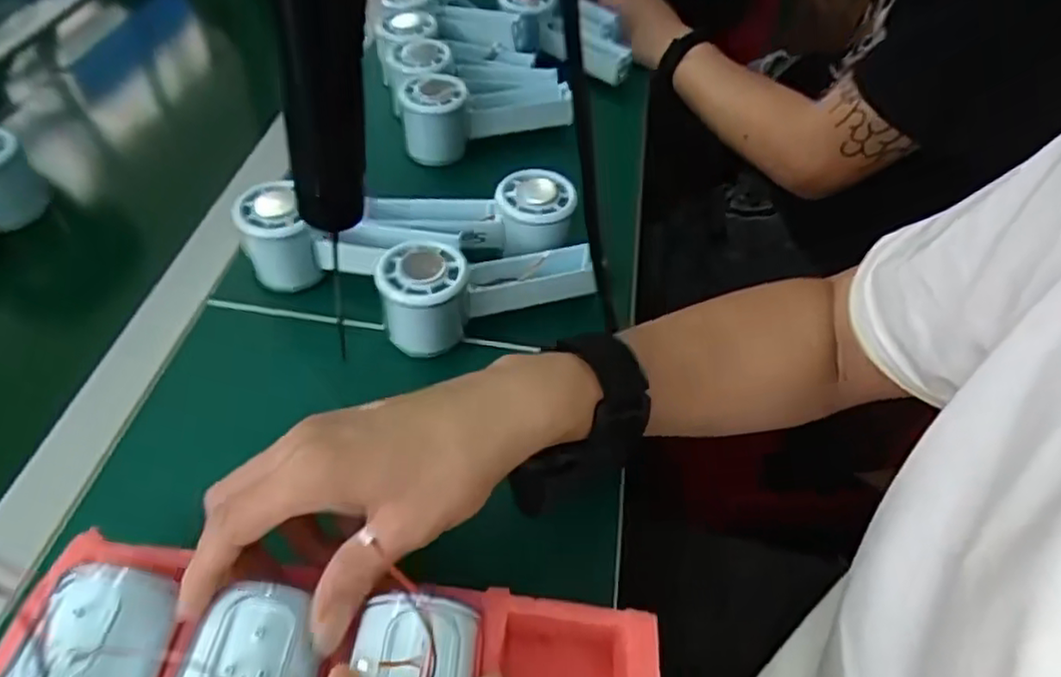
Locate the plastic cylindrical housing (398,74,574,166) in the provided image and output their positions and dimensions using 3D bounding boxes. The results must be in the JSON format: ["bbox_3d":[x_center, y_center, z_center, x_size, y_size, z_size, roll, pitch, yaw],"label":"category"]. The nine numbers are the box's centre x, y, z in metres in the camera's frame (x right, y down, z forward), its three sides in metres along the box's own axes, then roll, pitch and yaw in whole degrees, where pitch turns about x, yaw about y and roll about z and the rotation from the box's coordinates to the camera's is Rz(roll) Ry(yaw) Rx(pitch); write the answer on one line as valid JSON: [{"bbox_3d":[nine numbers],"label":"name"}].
[{"bbox_3d":[-0.041,-0.204,0.615,0.151,0.055,0.055,-15,52,-15],"label":"plastic cylindrical housing"}]

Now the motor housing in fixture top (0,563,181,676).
[{"bbox_3d":[-0.175,0.122,0.272,0.049,0.018,0.059,3,49,0],"label":"motor housing in fixture top"}]

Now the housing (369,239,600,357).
[{"bbox_3d":[-0.029,-0.038,0.466,0.148,0.060,0.058,-21,53,-19],"label":"housing"}]

